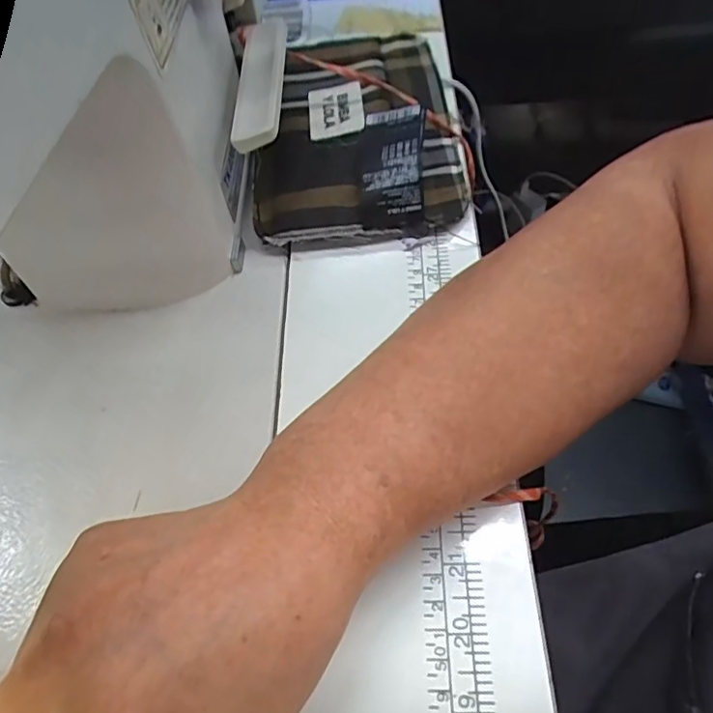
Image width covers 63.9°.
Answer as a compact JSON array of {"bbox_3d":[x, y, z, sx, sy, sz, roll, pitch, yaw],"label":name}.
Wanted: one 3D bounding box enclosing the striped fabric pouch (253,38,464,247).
[{"bbox_3d":[0.002,-0.153,0.367,0.124,0.032,0.199,-2,56,3],"label":"striped fabric pouch"}]

